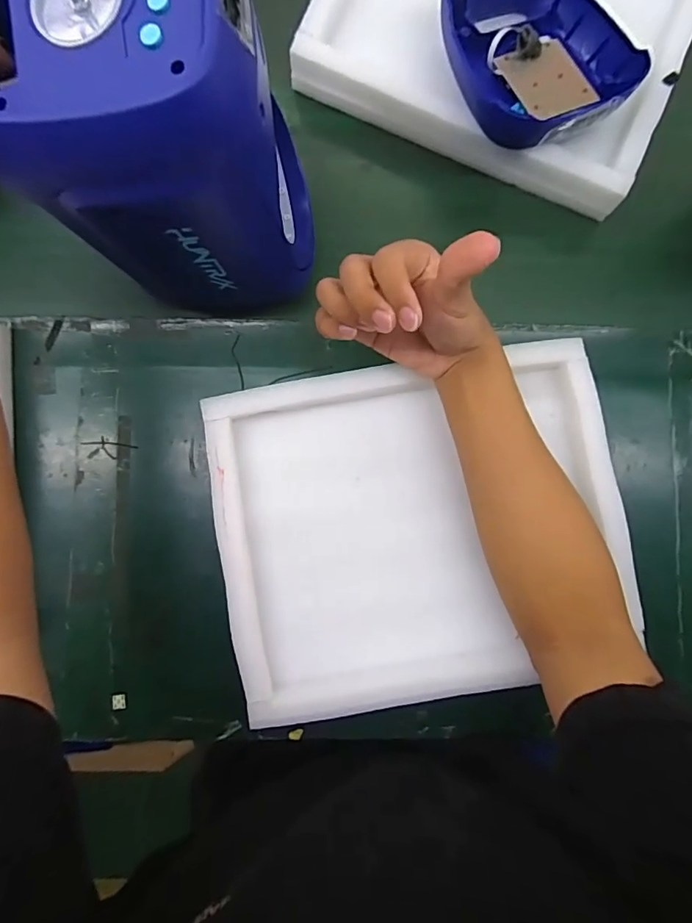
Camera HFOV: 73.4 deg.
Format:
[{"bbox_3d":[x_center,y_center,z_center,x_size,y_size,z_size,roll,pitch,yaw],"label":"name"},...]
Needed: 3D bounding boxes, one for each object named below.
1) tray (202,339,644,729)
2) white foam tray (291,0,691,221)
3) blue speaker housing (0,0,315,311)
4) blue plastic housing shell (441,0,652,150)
[{"bbox_3d":[0.075,0.057,0.429,0.369,0.047,0.295,-11,86,-3],"label":"tray"},{"bbox_3d":[0.170,-0.464,0.469,0.359,0.065,0.315,23,85,0],"label":"white foam tray"},{"bbox_3d":[-0.124,-0.233,0.331,0.183,0.208,0.151,-8,86,-3],"label":"blue speaker housing"},{"bbox_3d":[0.183,-0.389,0.443,0.167,0.046,0.176,-21,86,-4],"label":"blue plastic housing shell"}]

